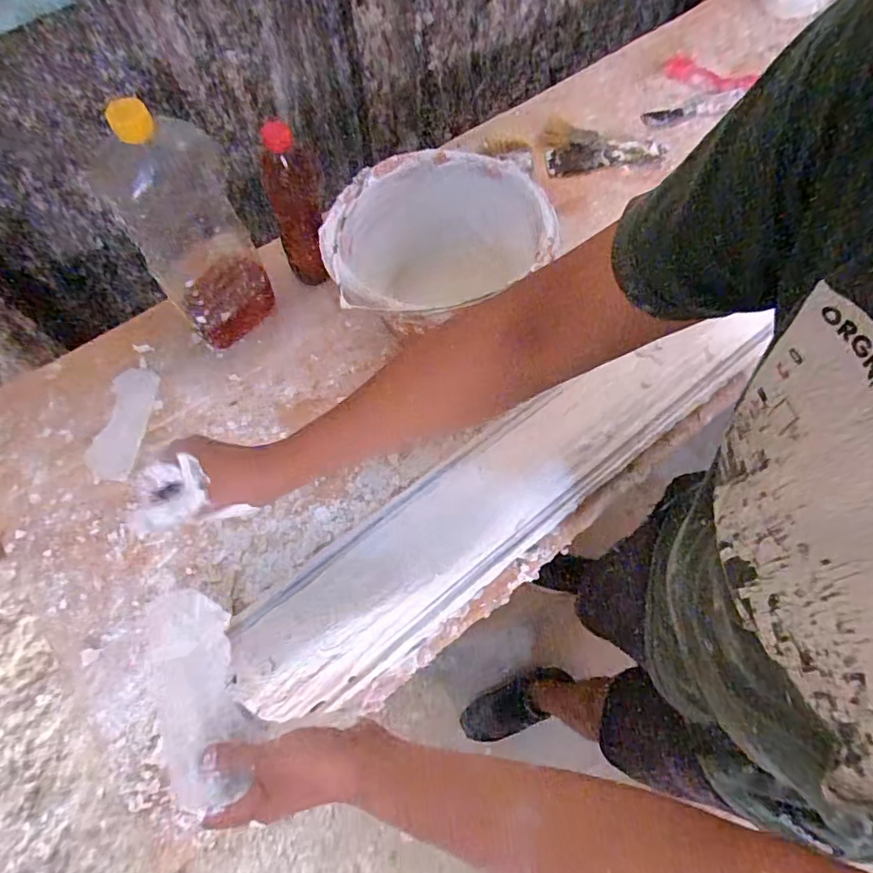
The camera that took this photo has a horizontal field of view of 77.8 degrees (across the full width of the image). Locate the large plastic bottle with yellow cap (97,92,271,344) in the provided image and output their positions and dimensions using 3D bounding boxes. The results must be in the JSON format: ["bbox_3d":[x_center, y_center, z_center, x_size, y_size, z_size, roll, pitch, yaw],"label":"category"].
[{"bbox_3d":[-0.275,-0.226,0.623,0.115,0.312,0.093,-27,71,-10],"label":"large plastic bottle with yellow cap"}]

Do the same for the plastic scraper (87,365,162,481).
[{"bbox_3d":[-0.399,-0.020,0.692,0.059,0.008,0.154,4,66,0],"label":"plastic scraper"}]

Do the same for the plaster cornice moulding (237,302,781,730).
[{"bbox_3d":[0.091,0.063,0.631,0.677,0.074,0.168,-34,71,-13],"label":"plaster cornice moulding"}]

